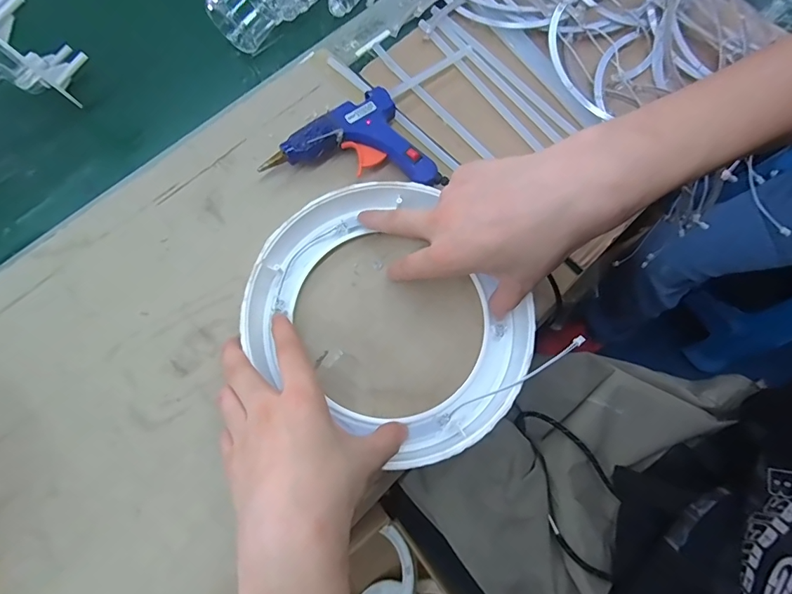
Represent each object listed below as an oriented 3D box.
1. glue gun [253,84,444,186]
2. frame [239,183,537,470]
[{"bbox_3d":[-0.031,-0.143,0.386,0.148,0.024,0.082,7,75,0],"label":"glue gun"},{"bbox_3d":[-0.007,0.019,0.338,0.184,0.039,0.212,-37,77,-11],"label":"frame"}]

